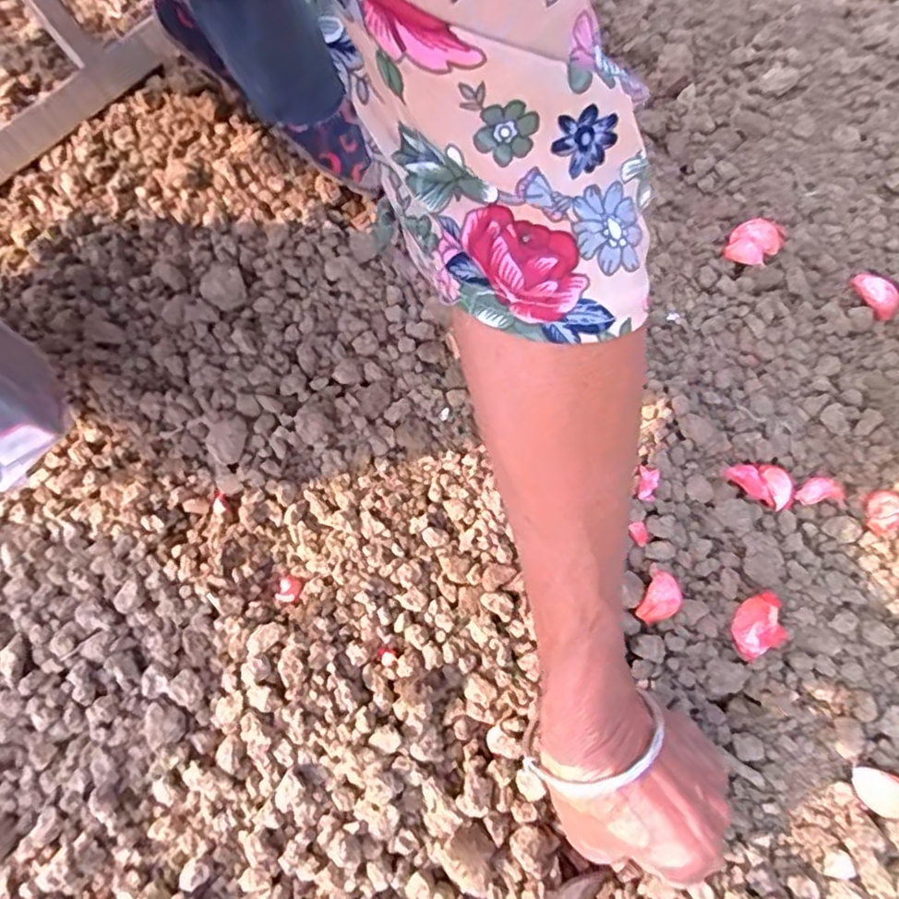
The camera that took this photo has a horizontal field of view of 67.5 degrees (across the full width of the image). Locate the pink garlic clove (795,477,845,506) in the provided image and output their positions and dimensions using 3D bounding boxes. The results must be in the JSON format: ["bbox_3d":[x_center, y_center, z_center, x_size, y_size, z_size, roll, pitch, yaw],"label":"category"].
[{"bbox_3d":[0.228,0.026,0.417,0.025,0.015,0.015,-5,71,0],"label":"pink garlic clove"}]

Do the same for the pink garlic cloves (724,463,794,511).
[{"bbox_3d":[0.196,0.019,0.422,0.040,0.010,0.024,30,75,11],"label":"pink garlic cloves"}]

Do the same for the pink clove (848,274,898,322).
[{"bbox_3d":[0.300,-0.110,0.472,0.020,0.010,0.038,-25,73,-7],"label":"pink clove"}]

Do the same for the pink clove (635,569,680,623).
[{"bbox_3d":[0.125,0.090,0.397,0.021,0.018,0.030,28,75,11],"label":"pink clove"}]

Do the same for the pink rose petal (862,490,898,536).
[{"bbox_3d":[0.266,0.037,0.410,0.027,0.015,0.024,-24,73,-6],"label":"pink rose petal"}]

